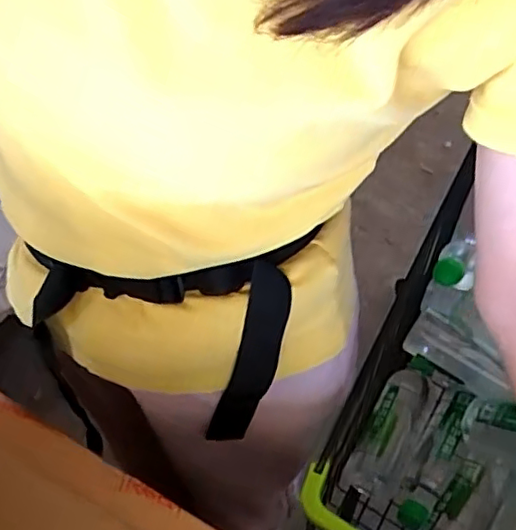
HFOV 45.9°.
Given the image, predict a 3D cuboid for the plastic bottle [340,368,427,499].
[{"bbox_3d":[0.161,0.200,0.735,0.064,0.048,0.162,24,74,17],"label":"plastic bottle"}]

